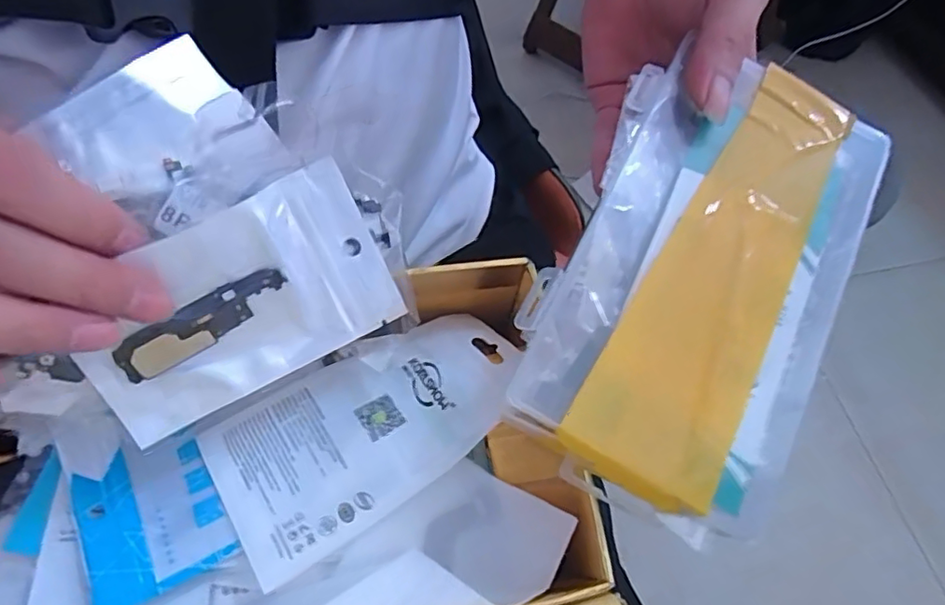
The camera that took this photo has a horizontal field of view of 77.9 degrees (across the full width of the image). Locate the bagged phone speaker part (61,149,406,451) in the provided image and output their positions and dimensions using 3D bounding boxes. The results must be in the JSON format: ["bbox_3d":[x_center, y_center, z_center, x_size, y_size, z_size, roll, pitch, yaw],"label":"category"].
[{"bbox_3d":[-0.093,0.001,0.234,0.117,0.072,0.008,-30,26,-17],"label":"bagged phone speaker part"}]

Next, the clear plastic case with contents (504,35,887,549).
[{"bbox_3d":[0.097,-0.017,0.239,0.114,0.014,0.202,29,69,1],"label":"clear plastic case with contents"}]

